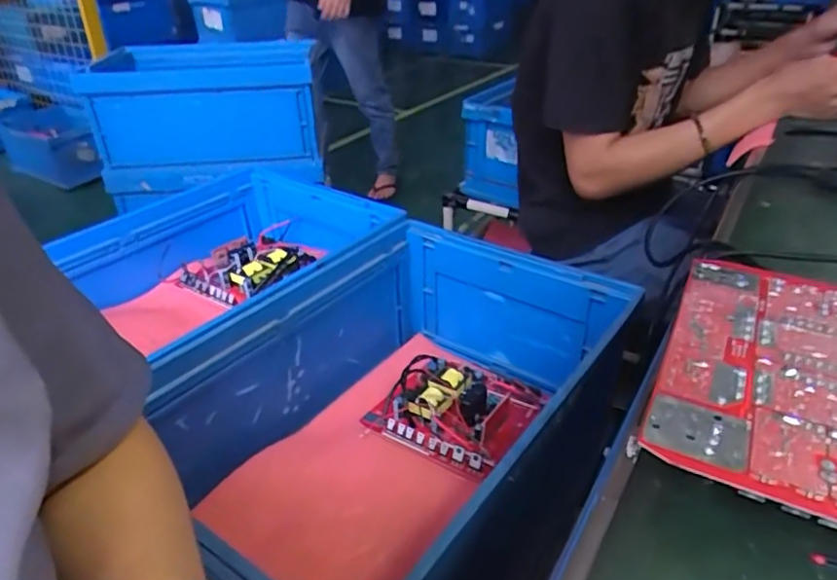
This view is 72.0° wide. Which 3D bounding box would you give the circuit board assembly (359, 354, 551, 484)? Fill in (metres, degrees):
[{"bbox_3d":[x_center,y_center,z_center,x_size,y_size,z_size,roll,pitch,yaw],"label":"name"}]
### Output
[{"bbox_3d":[0.048,0.155,0.780,0.193,0.045,0.172,18,39,29],"label":"circuit board assembly"}]

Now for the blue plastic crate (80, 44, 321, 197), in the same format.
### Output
[{"bbox_3d":[-0.533,-0.450,1.463,0.554,0.248,0.383,-6,34,-5],"label":"blue plastic crate"}]

